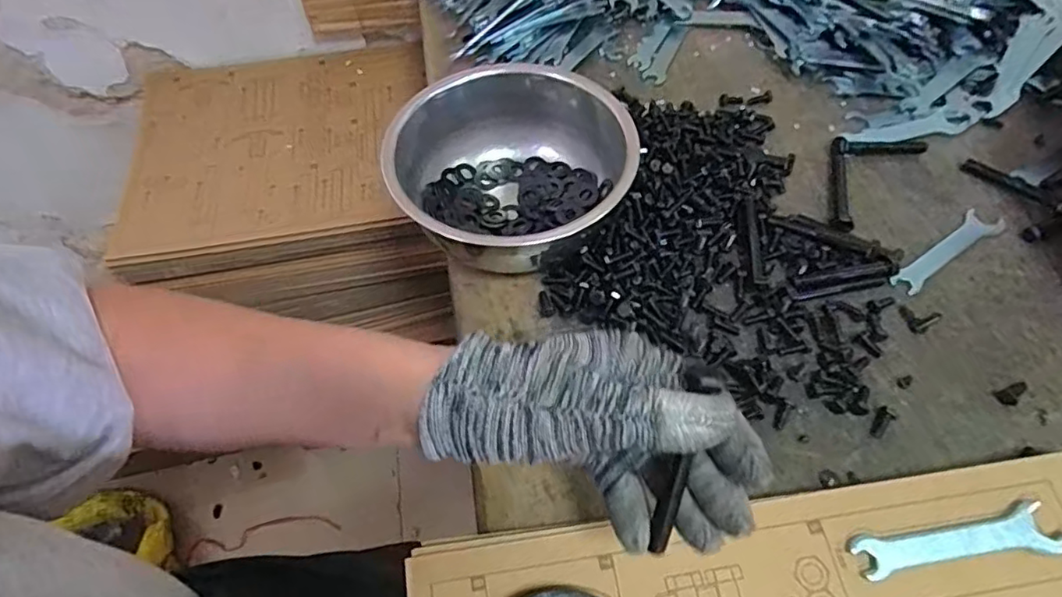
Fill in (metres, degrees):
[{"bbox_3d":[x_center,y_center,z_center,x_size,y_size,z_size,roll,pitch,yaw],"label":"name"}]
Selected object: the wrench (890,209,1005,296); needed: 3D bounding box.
[{"bbox_3d":[0.302,-0.034,0.419,0.110,0.006,0.023,-34,64,-17],"label":"wrench"}]

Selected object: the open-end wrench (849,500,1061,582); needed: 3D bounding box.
[{"bbox_3d":[0.225,0.128,0.303,0.112,0.008,0.025,-10,59,-4],"label":"open-end wrench"}]

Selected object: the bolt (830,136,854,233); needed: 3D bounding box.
[{"bbox_3d":[0.240,-0.087,0.447,0.015,0.008,0.093,13,60,10],"label":"bolt"}]

